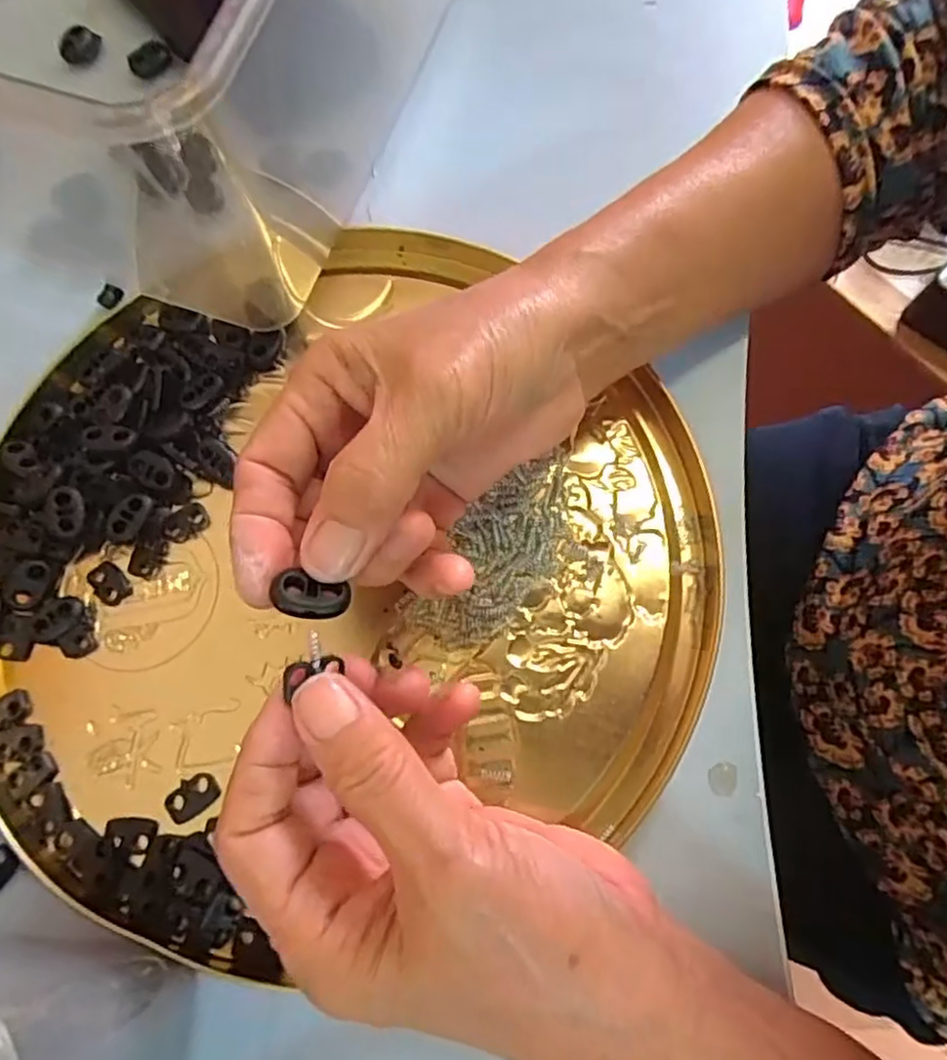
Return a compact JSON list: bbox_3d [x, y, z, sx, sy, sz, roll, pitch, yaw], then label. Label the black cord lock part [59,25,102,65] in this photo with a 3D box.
[{"bbox_3d":[-0.208,-0.256,0.353,0.021,0.015,0.011,-40,76,-12],"label":"black cord lock part"}]

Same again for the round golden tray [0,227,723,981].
[{"bbox_3d":[-0.059,-0.003,0.271,0.302,0.020,0.278,0,71,0],"label":"round golden tray"}]

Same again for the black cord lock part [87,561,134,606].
[{"bbox_3d":[-0.150,0.021,0.273,0.012,0.004,0.020,-42,76,-13],"label":"black cord lock part"}]

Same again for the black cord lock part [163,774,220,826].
[{"bbox_3d":[-0.105,0.100,0.248,0.019,0.004,0.013,-39,75,-12],"label":"black cord lock part"}]

